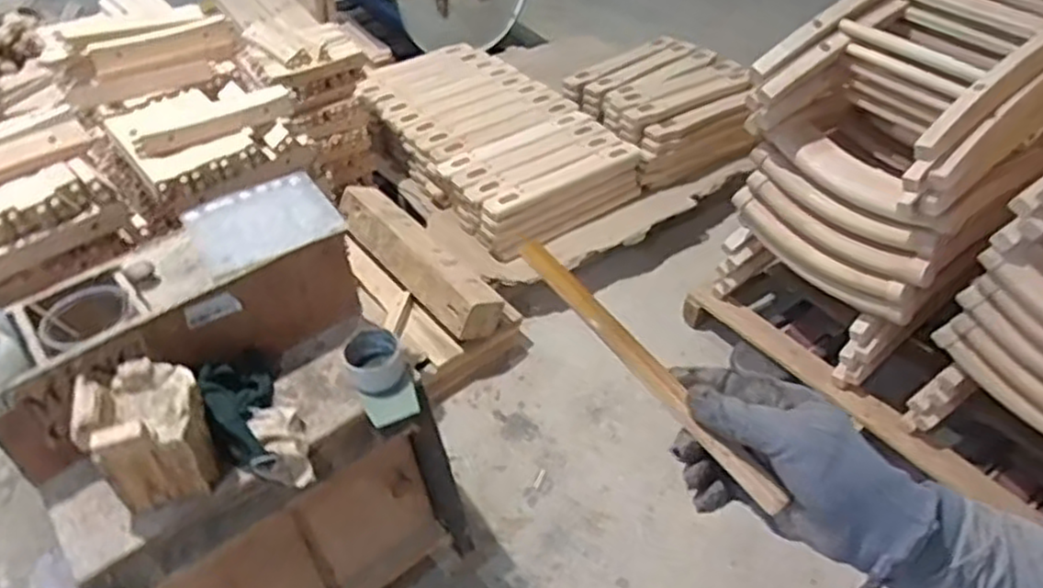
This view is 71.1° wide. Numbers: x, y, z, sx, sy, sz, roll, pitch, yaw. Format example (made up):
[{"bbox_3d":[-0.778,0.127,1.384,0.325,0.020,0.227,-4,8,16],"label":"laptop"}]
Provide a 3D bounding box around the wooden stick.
[{"bbox_3d":[0.071,0.040,0.427,0.017,0.011,0.205,-32,67,-27],"label":"wooden stick"}]

